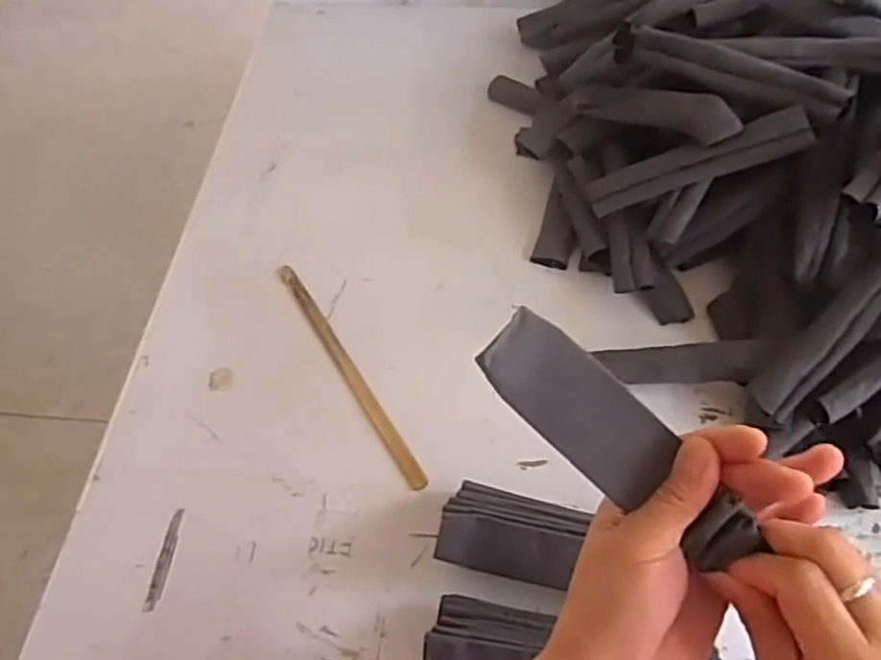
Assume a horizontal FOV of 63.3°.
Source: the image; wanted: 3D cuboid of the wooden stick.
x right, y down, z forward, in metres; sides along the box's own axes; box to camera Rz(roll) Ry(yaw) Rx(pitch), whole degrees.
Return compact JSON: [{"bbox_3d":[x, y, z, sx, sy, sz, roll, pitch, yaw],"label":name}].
[{"bbox_3d":[-0.086,0.035,0.661,0.017,0.005,0.270,-29,60,-13],"label":"wooden stick"}]

